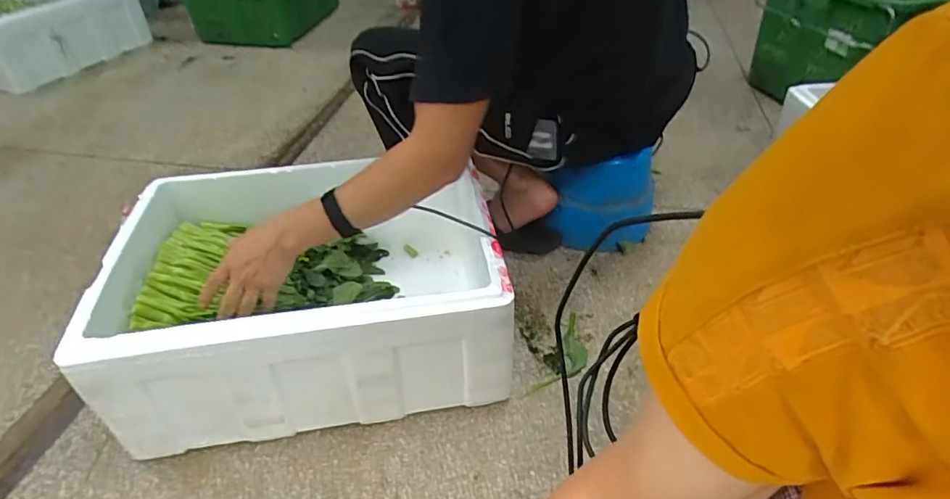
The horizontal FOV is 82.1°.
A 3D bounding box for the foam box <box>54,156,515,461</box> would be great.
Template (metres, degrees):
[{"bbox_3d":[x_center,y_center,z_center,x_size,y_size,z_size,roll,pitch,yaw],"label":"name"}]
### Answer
[{"bbox_3d":[-0.264,0.073,0.913,0.587,0.262,0.407,-5,39,-5],"label":"foam box"}]

